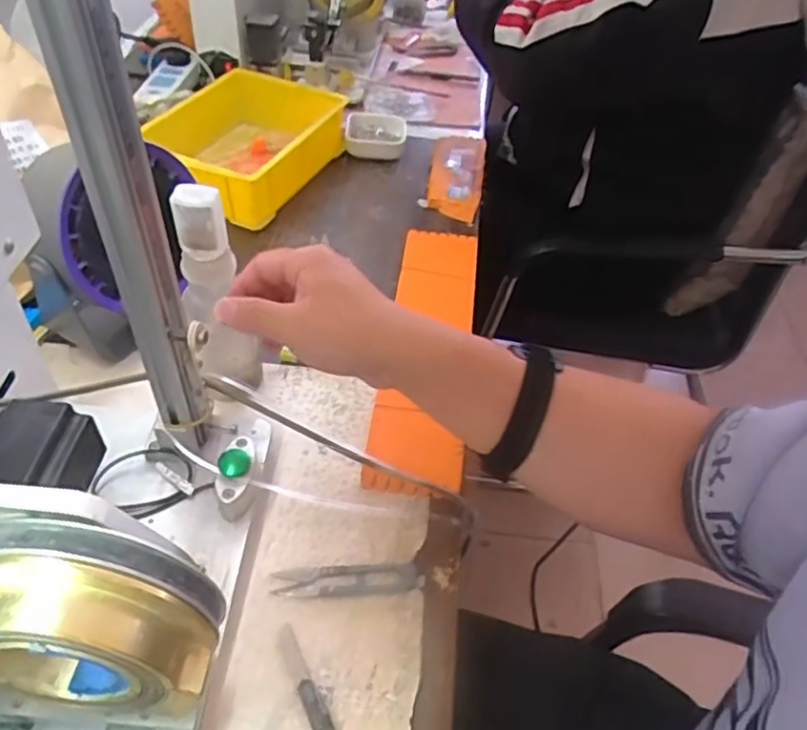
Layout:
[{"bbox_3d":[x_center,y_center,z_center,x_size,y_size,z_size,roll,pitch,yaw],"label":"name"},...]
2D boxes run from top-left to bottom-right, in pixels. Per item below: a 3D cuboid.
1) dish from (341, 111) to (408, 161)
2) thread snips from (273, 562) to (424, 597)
[{"bbox_3d":[-0.038,-0.311,0.894,0.083,0.036,0.075,2,46,-4],"label":"dish"},{"bbox_3d":[-0.040,0.157,0.481,0.108,0.006,0.022,0,46,-6],"label":"thread snips"}]

